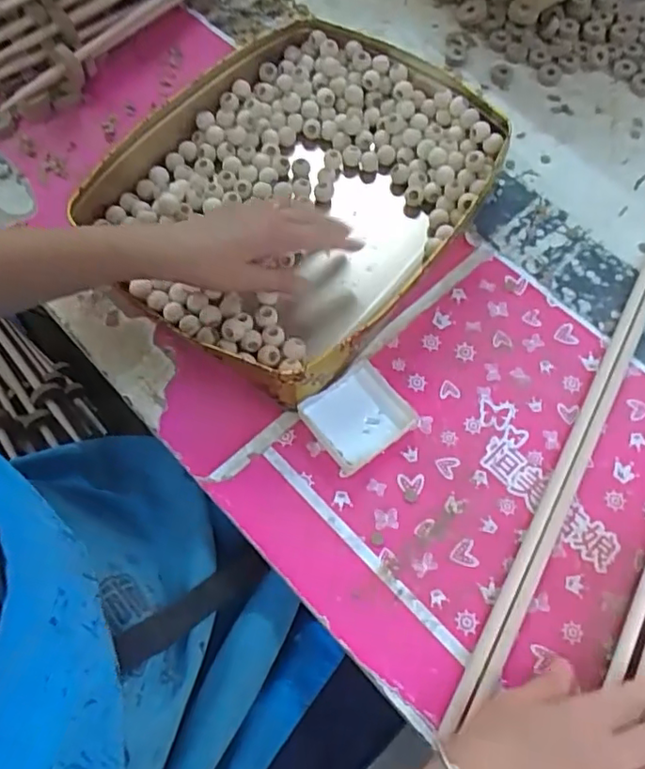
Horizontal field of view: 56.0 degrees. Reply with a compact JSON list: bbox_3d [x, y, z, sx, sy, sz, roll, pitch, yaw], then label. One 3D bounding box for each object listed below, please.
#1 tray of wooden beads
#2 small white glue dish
[{"bbox_3d":[-0.027,-0.193,0.574,0.305,0.083,0.367,34,74,9],"label":"tray of wooden beads"},{"bbox_3d":[0.029,0.027,0.514,0.077,0.014,0.072,-34,70,-14],"label":"small white glue dish"}]

